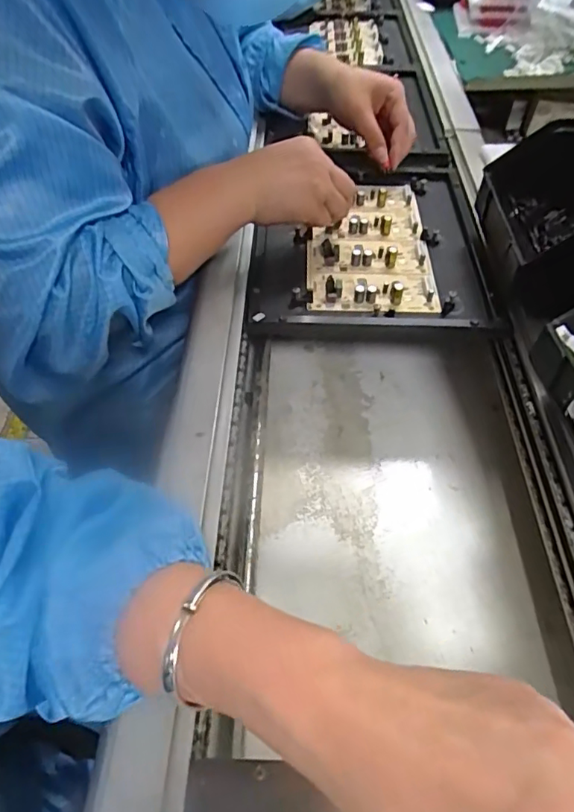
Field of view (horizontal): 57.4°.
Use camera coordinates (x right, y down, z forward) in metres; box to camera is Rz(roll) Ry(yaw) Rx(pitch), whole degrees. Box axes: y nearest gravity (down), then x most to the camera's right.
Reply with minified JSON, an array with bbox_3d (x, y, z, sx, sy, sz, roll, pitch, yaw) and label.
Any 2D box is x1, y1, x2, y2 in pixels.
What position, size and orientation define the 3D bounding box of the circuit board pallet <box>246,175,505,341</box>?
[{"bbox_3d":[0.084,-0.171,0.559,0.233,0.020,0.282,2,51,0],"label":"circuit board pallet"}]

